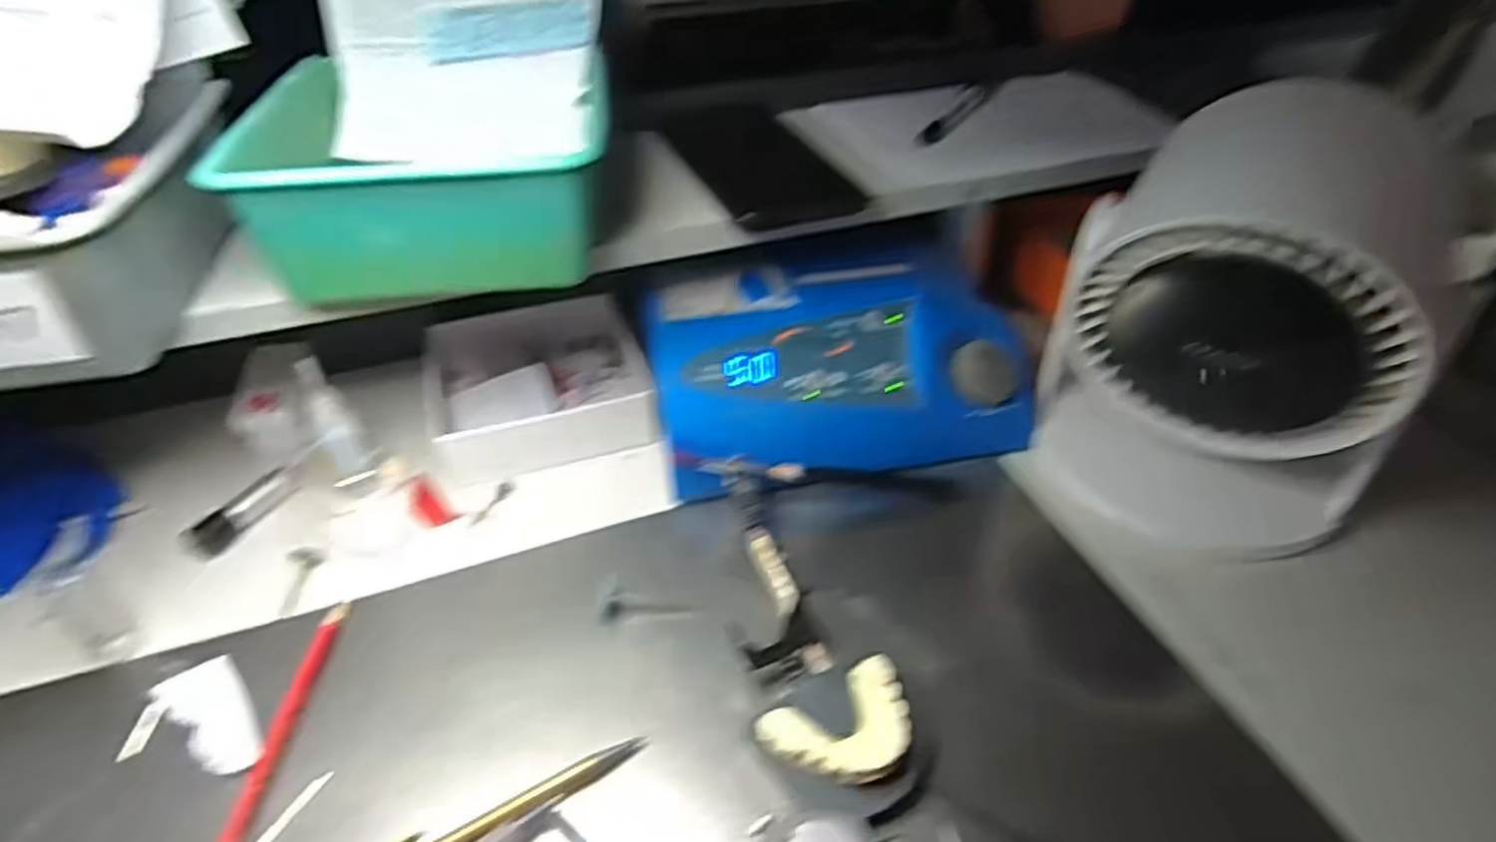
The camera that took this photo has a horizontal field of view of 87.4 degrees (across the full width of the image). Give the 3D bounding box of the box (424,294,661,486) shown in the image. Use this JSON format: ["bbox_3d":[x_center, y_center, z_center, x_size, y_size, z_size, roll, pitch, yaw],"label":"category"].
[{"bbox_3d":[-0.133,-0.024,0.506,0.134,0.041,0.122,-14,42,-16],"label":"box"}]

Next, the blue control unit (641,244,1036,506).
[{"bbox_3d":[0.054,-0.030,0.477,0.222,0.079,0.132,-9,41,-10],"label":"blue control unit"}]

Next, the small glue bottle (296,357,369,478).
[{"bbox_3d":[-0.231,0.001,0.437,0.020,0.074,0.020,-24,45,-26],"label":"small glue bottle"}]

